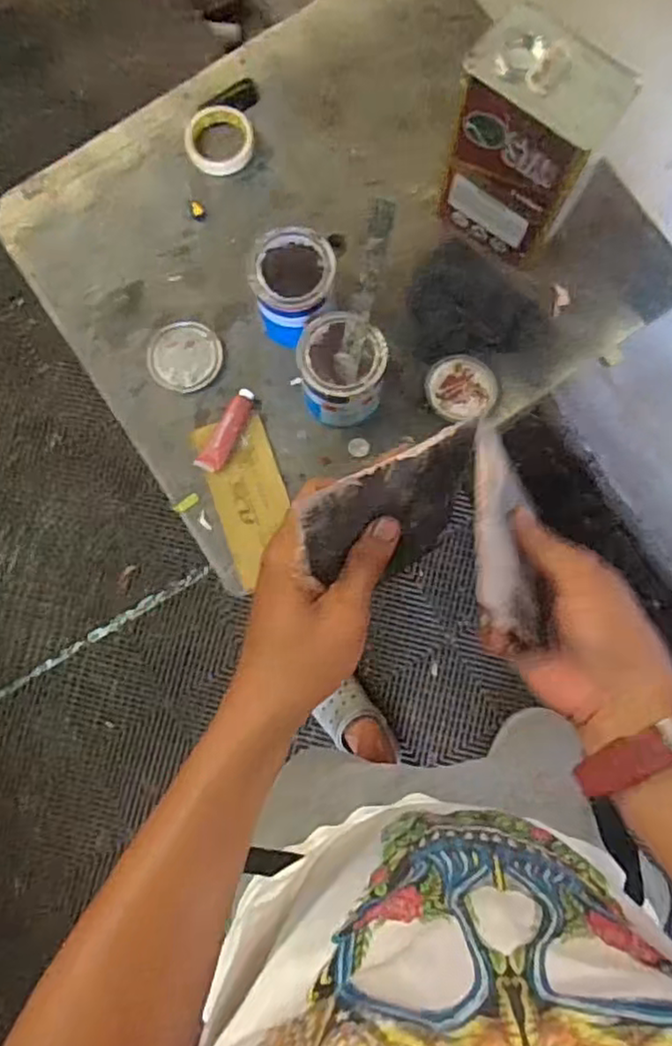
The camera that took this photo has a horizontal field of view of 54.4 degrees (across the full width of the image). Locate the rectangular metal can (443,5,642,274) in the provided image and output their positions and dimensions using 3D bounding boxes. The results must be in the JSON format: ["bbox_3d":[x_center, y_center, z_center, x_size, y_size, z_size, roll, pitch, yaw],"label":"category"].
[{"bbox_3d":[0.229,-0.445,0.782,0.161,0.229,0.110,38,85,7],"label":"rectangular metal can"}]

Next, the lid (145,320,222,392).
[{"bbox_3d":[-0.207,-0.228,0.897,0.094,0.004,0.096,0,87,-10],"label":"lid"}]

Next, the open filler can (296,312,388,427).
[{"bbox_3d":[0.008,-0.189,0.832,0.104,0.113,0.107,0,82,3],"label":"open filler can"}]

